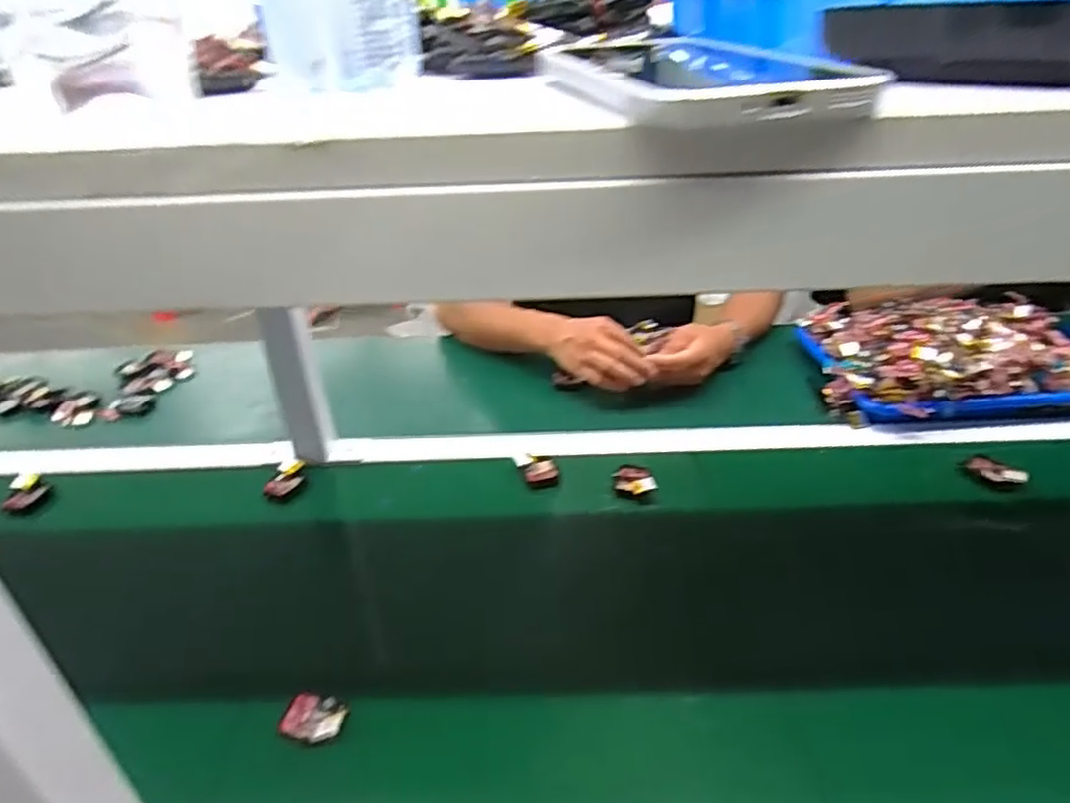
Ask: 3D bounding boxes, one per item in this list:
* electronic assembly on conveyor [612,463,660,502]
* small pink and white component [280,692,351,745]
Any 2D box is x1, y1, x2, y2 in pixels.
[{"bbox_3d":[0.106,0.086,0.707,0.041,0.017,0.045,-5,29,-4],"label":"electronic assembly on conveyor"},{"bbox_3d":[-0.161,0.232,0.489,0.048,0.012,0.039,4,30,12],"label":"small pink and white component"}]

